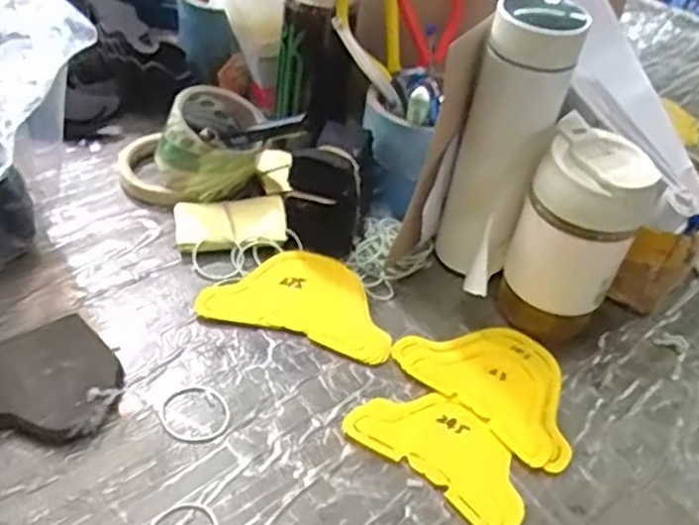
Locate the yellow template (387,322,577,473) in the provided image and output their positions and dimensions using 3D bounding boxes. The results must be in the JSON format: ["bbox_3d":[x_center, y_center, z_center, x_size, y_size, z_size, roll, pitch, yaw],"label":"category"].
[{"bbox_3d":[0.116,0.087,0.539,0.141,0.006,0.100,34,46,28],"label":"yellow template"}]

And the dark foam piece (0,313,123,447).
[{"bbox_3d":[-0.211,0.085,0.470,0.106,0.024,0.091,-22,48,-31],"label":"dark foam piece"}]

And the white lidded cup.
[{"bbox_3d":[0.168,-0.014,0.542,0.083,0.158,0.071,20,41,14],"label":"white lidded cup"}]

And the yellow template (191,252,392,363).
[{"bbox_3d":[-0.036,0.028,0.574,0.150,0.015,0.091,13,40,6],"label":"yellow template"}]

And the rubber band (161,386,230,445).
[{"bbox_3d":[-0.106,0.104,0.488,0.045,0.004,0.048,5,40,-4],"label":"rubber band"}]

